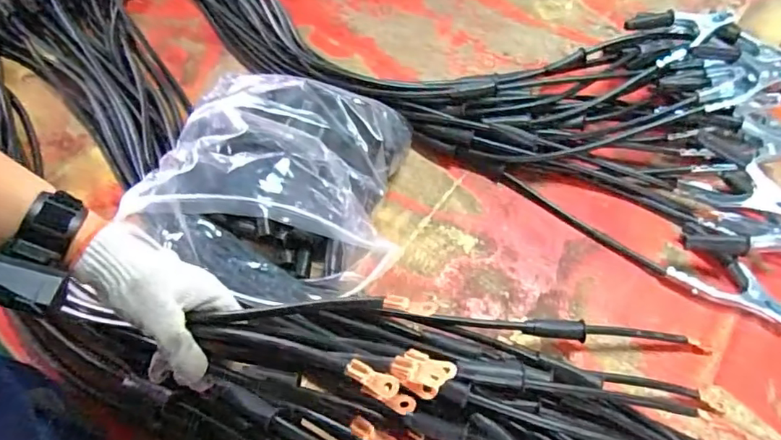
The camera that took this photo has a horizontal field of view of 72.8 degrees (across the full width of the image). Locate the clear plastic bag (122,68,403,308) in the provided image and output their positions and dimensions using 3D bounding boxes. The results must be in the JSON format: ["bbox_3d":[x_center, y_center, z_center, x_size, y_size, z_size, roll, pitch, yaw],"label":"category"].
[{"bbox_3d":[-0.110,-0.066,0.595,0.239,0.185,0.259,9,59,6],"label":"clear plastic bag"}]

